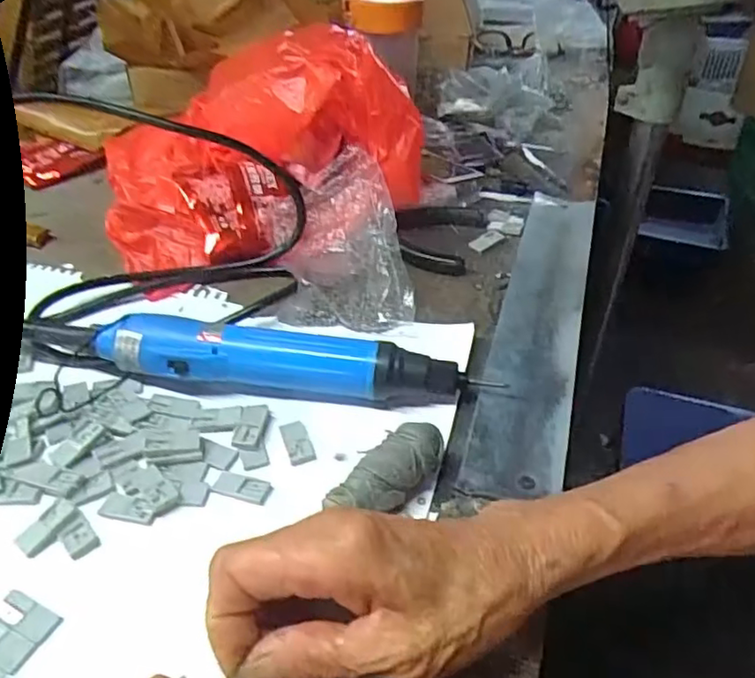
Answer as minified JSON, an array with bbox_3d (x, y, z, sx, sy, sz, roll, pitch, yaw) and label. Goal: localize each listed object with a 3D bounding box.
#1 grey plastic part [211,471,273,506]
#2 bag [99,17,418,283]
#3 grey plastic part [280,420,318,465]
[{"bbox_3d":[-0.068,0.074,0.323,0.030,0.004,0.013,14,40,15],"label":"grey plastic part"},{"bbox_3d":[-0.096,-0.160,0.508,0.240,0.114,0.193,-15,41,-20],"label":"bag"},{"bbox_3d":[-0.043,0.054,0.345,0.014,0.004,0.030,-13,41,-18],"label":"grey plastic part"}]

